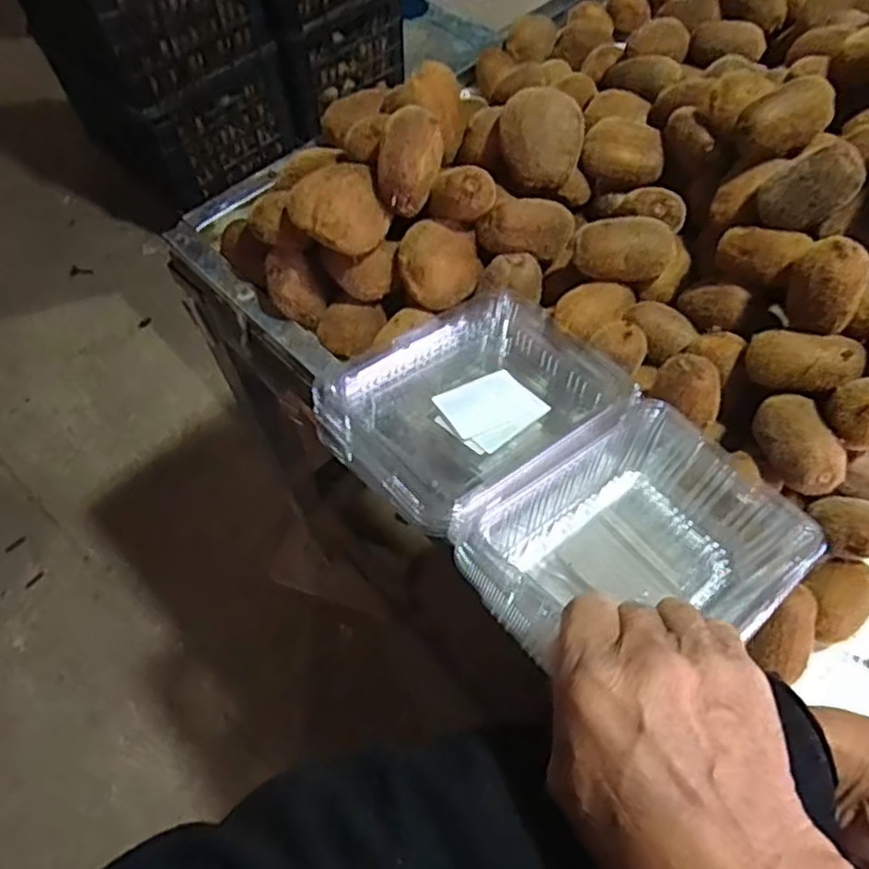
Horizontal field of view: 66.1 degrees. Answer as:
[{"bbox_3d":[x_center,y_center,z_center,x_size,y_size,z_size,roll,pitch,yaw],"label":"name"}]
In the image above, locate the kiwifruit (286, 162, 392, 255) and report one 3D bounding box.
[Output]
[{"bbox_3d":[-0.067,-0.157,0.486,0.058,0.055,0.063,0,60,0],"label":"kiwifruit"}]

